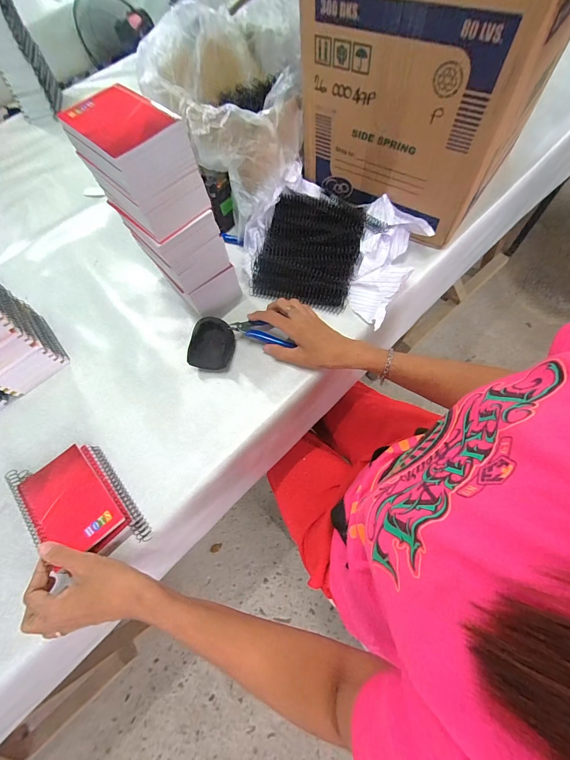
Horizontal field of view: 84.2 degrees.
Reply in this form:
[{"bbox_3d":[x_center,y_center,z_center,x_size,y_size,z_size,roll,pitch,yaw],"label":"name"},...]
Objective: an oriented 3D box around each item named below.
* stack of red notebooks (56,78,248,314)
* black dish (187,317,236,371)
[{"bbox_3d":[-0.155,-0.201,0.435,0.087,0.265,0.126,-42,68,-13],"label":"stack of red notebooks"},{"bbox_3d":[-0.112,-0.055,0.487,0.061,0.026,0.081,6,66,10],"label":"black dish"}]

